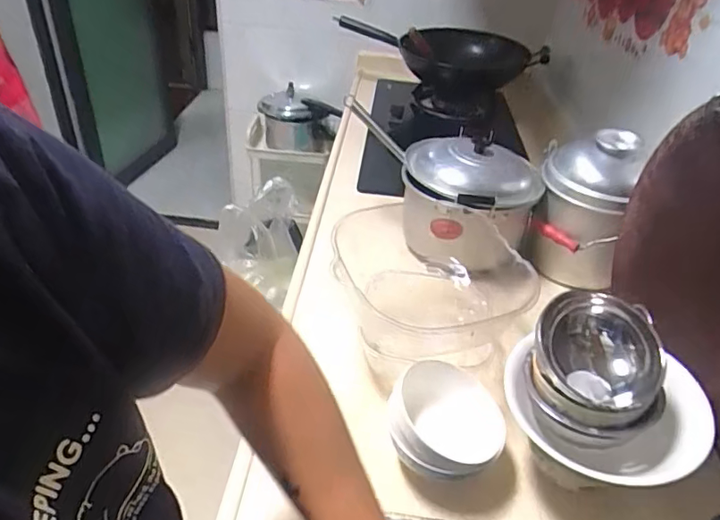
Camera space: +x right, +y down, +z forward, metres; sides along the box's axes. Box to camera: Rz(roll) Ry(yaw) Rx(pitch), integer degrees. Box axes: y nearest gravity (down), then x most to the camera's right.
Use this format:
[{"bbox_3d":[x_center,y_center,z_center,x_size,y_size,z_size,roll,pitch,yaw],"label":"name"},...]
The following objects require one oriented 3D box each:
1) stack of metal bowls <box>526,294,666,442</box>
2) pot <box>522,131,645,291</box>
[{"bbox_3d":[0.241,0.106,0.538,0.126,0.095,0.126,24,40,23],"label":"stack of metal bowls"},{"bbox_3d":[0.384,-0.094,0.924,0.148,0.227,0.169,15,37,12],"label":"pot"}]

